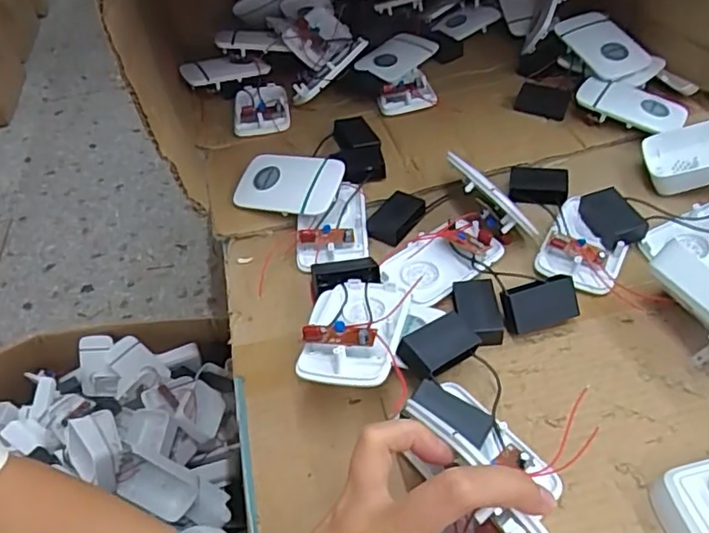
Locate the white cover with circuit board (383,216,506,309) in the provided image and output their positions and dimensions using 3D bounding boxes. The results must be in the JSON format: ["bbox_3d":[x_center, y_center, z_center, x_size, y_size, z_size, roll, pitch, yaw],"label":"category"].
[{"bbox_3d":[0.063,-0.009,0.459,0.099,0.019,0.057,-27,48,-18],"label":"white cover with circuit board"}]

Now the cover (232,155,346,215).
[{"bbox_3d":[-0.057,-0.072,0.520,0.090,0.012,0.059,7,60,22],"label":"cover"}]

